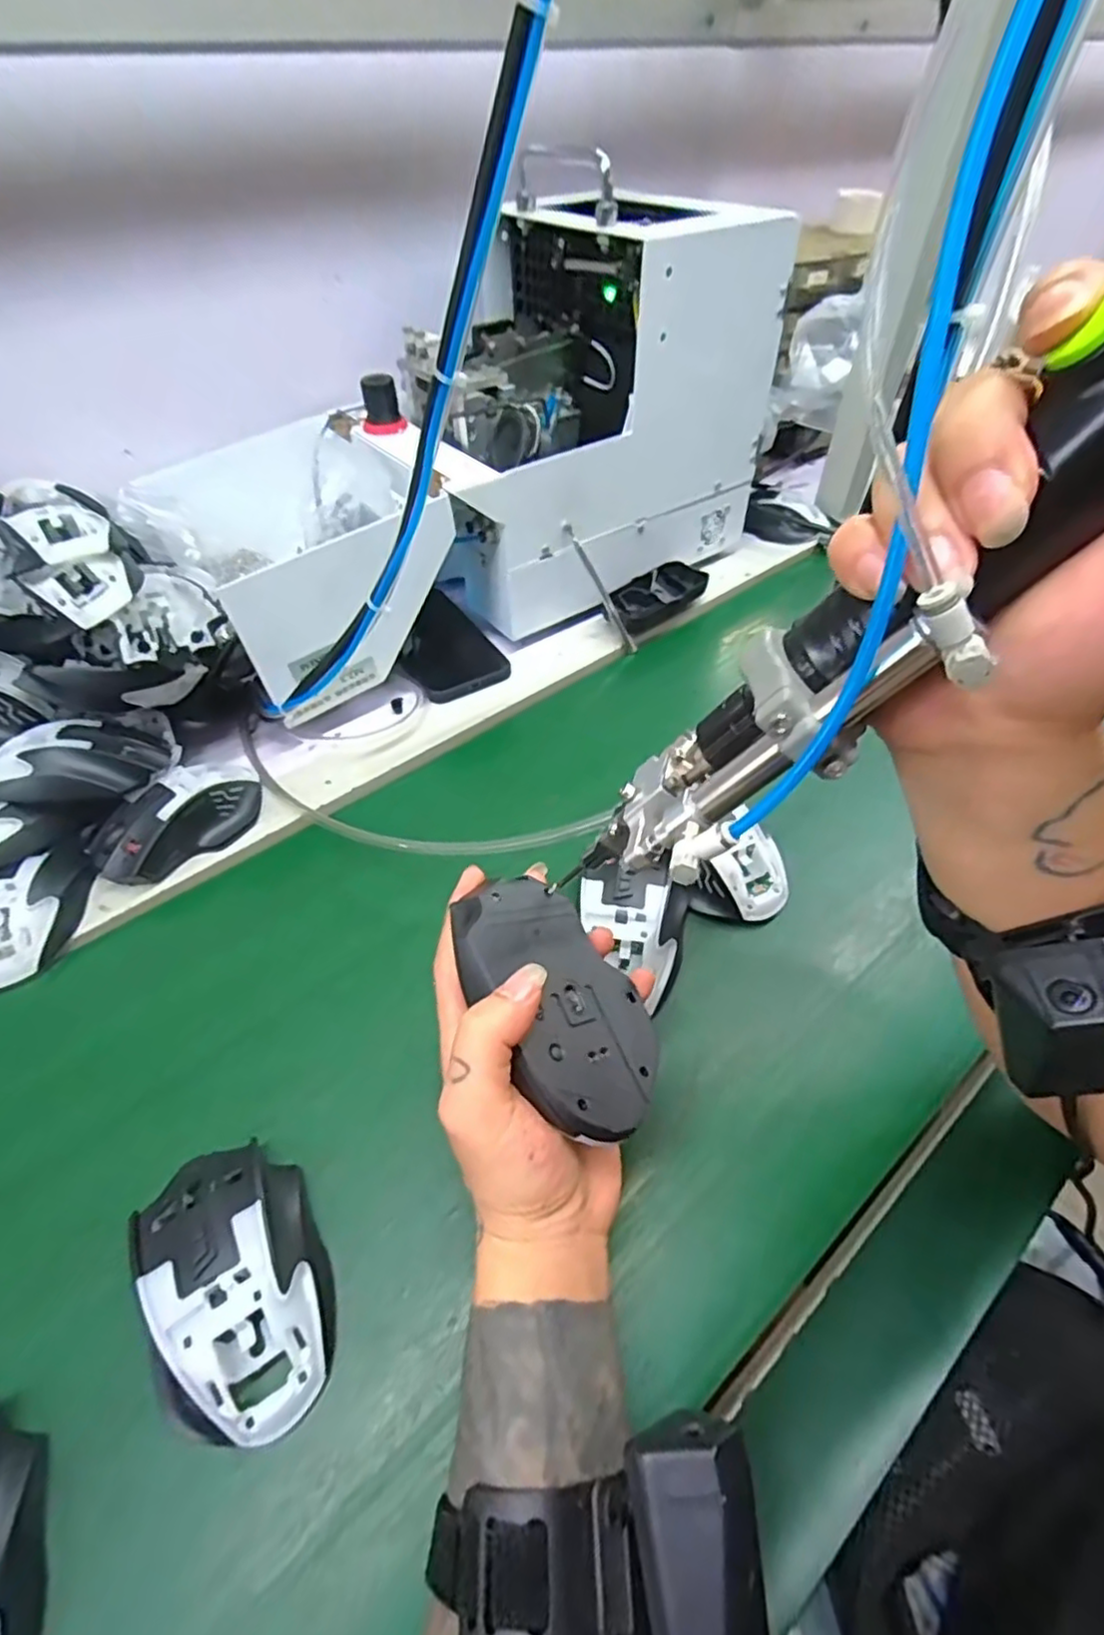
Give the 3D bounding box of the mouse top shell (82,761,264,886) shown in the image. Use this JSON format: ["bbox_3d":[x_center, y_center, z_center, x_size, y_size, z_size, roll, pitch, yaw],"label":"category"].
[{"bbox_3d":[-0.257,0.000,0.467,0.055,0.039,0.110,36,58,28],"label":"mouse top shell"}]

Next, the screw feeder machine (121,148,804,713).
[{"bbox_3d":[-0.066,-0.321,0.584,0.508,0.272,0.228,-28,53,-21],"label":"screw feeder machine"}]

